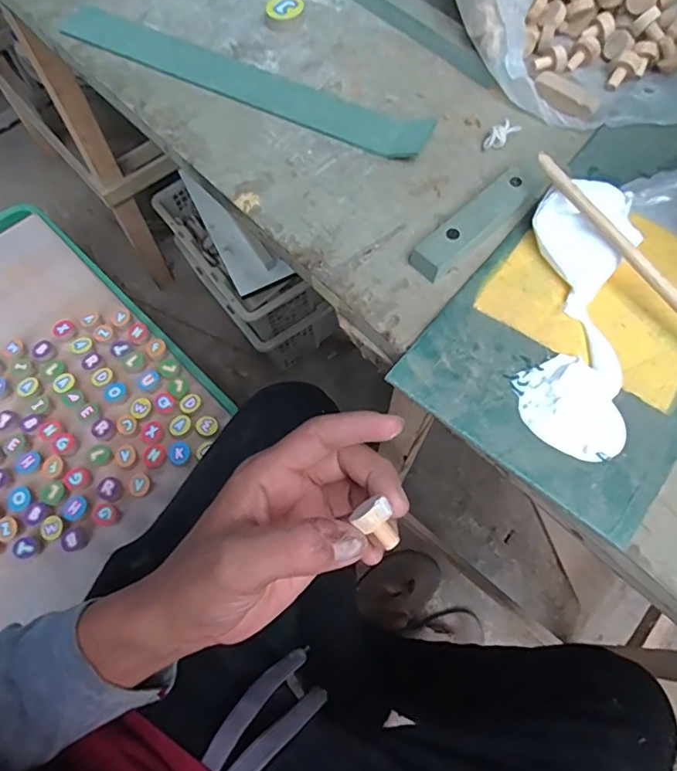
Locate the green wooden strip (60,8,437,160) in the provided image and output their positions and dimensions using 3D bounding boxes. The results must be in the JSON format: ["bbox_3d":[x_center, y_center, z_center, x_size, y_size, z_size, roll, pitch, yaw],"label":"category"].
[{"bbox_3d":[-0.072,-0.221,0.381,0.286,0.006,0.034,25,70,10],"label":"green wooden strip"}]

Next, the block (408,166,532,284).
[{"bbox_3d":[0.083,-0.100,0.329,0.092,0.016,0.022,-42,73,-15],"label":"block"}]

